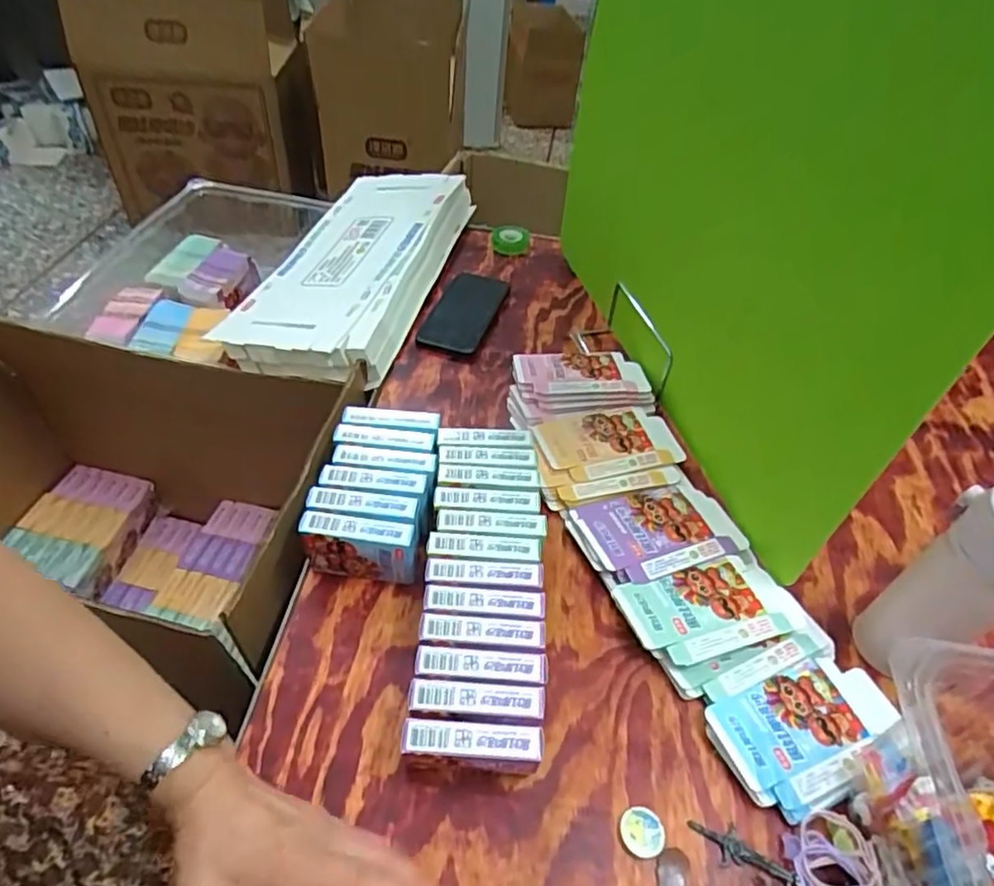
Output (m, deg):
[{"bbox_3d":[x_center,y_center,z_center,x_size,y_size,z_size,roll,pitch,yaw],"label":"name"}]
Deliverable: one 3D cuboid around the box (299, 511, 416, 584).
[{"bbox_3d":[-0.117,0.093,0.556,0.095,0.067,0.023,8,48,0],"label":"box"}]

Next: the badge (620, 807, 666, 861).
[{"bbox_3d":[0.104,0.274,0.453,0.033,0.007,0.031,3,48,-4],"label":"badge"}]

